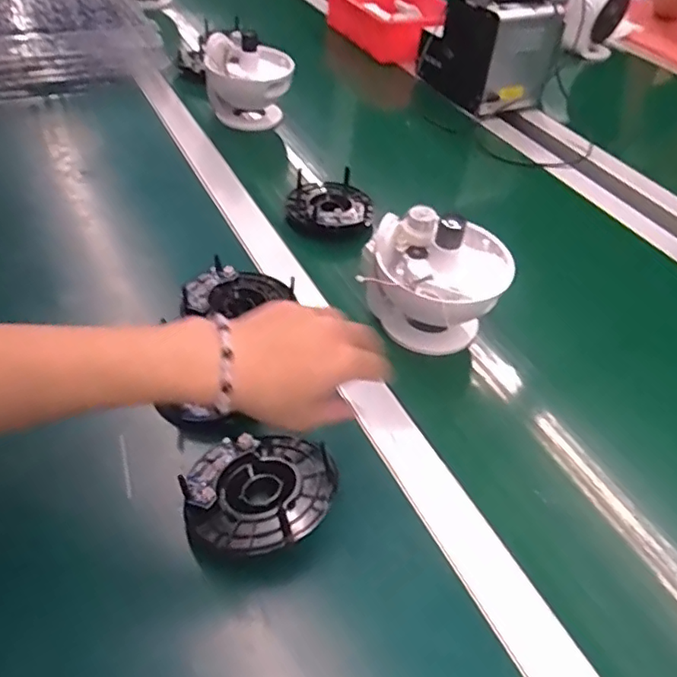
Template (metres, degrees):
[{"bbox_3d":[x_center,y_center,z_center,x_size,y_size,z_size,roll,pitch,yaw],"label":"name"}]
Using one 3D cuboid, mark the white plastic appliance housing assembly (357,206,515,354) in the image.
[{"bbox_3d":[0.086,-0.051,0.543,0.121,0.108,0.104,14,45,8],"label":"white plastic appliance housing assembly"}]

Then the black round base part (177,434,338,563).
[{"bbox_3d":[-0.052,0.102,0.403,0.098,0.021,0.094,3,45,-3],"label":"black round base part"}]

